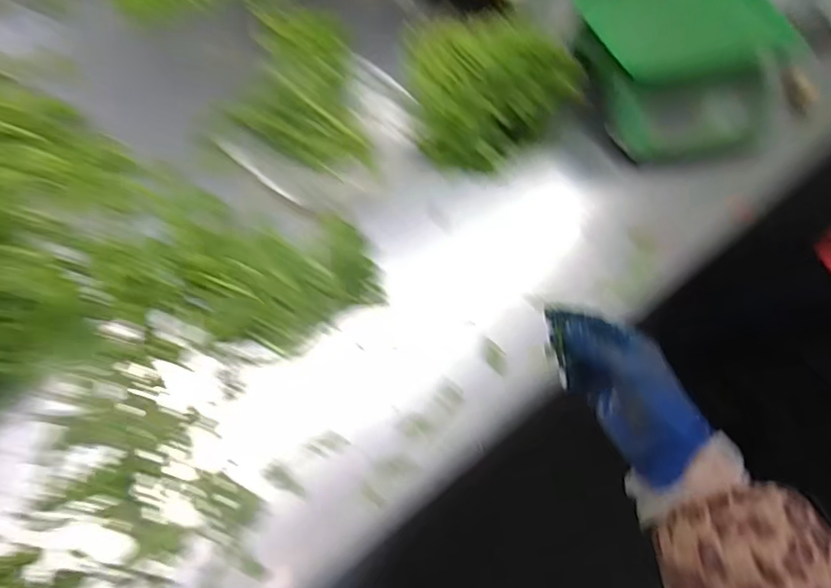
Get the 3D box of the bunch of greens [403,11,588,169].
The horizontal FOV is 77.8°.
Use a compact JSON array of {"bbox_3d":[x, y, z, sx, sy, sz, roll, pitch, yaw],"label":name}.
[{"bbox_3d":[0.113,-0.285,0.722,0.227,0.109,0.200,-9,62,-9],"label":"bunch of greens"}]

